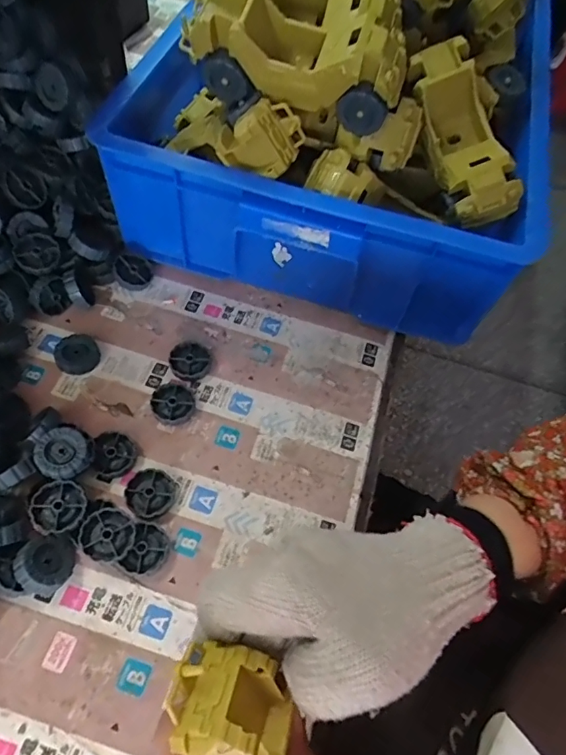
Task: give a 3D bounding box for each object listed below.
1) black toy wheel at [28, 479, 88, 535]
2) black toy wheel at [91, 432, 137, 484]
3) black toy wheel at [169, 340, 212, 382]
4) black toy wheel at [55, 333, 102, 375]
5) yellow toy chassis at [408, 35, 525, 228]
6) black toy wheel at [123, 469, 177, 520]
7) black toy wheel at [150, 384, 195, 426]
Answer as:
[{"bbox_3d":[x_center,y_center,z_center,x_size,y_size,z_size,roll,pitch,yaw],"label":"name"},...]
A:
[{"bbox_3d":[-0.170,0.102,0.378,0.039,0.022,0.039,-20,66,-18],"label":"black toy wheel"},{"bbox_3d":[-0.141,0.064,0.410,0.034,0.013,0.039,-18,65,-17],"label":"black toy wheel"},{"bbox_3d":[-0.087,-0.016,0.462,0.039,0.010,0.039,3,61,-6],"label":"black toy wheel"},{"bbox_3d":[-0.191,-0.022,0.457,0.036,0.015,0.038,3,61,-6],"label":"black toy wheel"},{"bbox_3d":[0.146,-0.202,0.406,0.049,0.055,0.148,-13,81,-10],"label":"yellow toy chassis"},{"bbox_3d":[-0.107,0.095,0.399,0.038,0.012,0.038,3,61,-6],"label":"black toy wheel"},{"bbox_3d":[-0.099,0.023,0.441,0.037,0.010,0.039,3,61,-6],"label":"black toy wheel"}]

